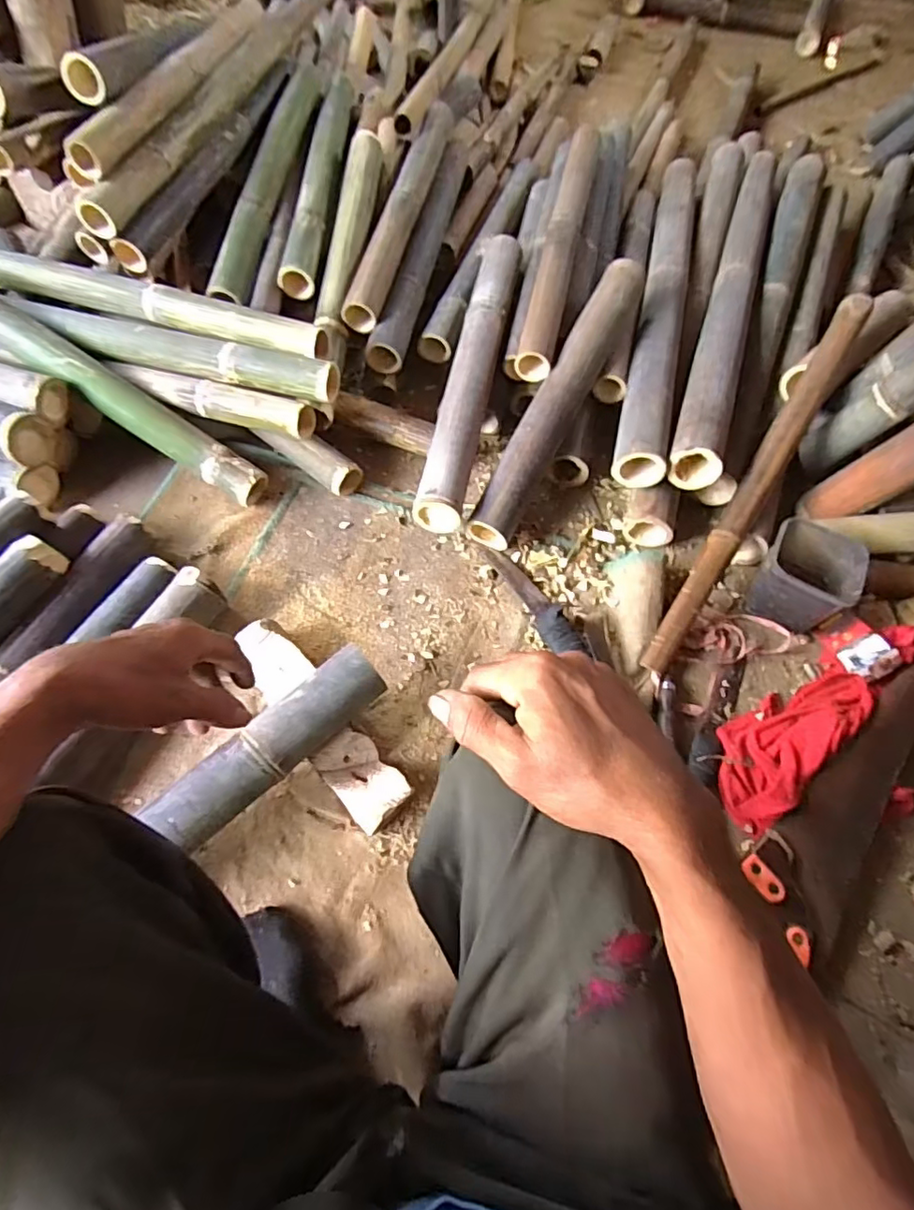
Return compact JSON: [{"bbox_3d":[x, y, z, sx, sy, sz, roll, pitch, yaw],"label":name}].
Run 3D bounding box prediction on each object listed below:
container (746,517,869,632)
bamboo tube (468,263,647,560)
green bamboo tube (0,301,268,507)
[{"bbox_3d":[0.490,-0.042,0.819,0.115,0.097,0.128,35,64,15],"label":"container"},{"bbox_3d":[0.166,-0.331,0.928,0.080,0.072,0.529,27,80,11],"label":"bamboo tube"},{"bbox_3d":[-0.595,-0.359,0.909,0.669,0.075,0.067,33,62,-2],"label":"green bamboo tube"}]

